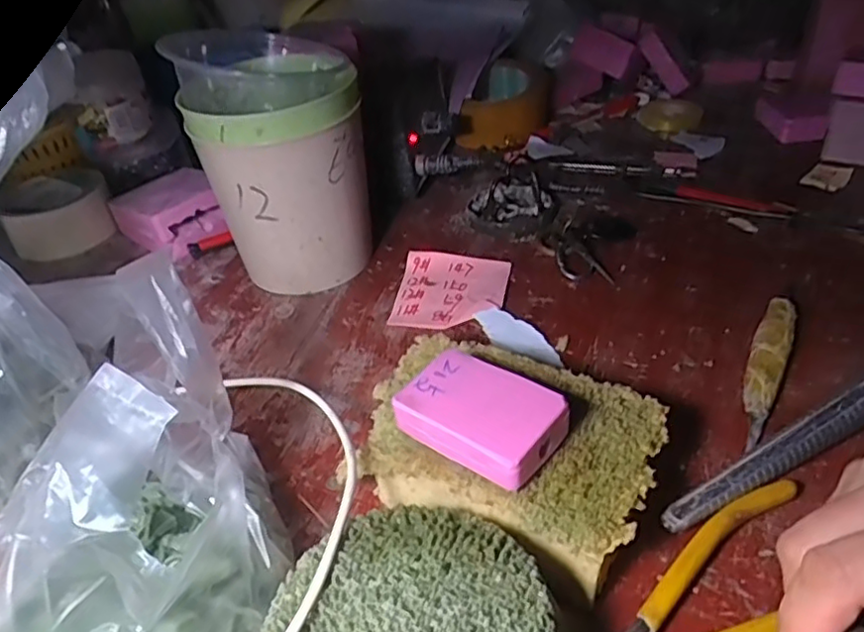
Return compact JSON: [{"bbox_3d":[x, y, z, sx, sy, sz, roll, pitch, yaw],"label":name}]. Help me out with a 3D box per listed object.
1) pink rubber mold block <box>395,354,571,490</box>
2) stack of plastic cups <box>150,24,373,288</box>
[{"bbox_3d":[0.021,0.043,0.279,0.066,0.017,0.045,26,48,34],"label":"pink rubber mold block"},{"bbox_3d":[-0.099,-0.102,0.435,0.103,0.161,0.102,-16,39,-12],"label":"stack of plastic cups"}]

